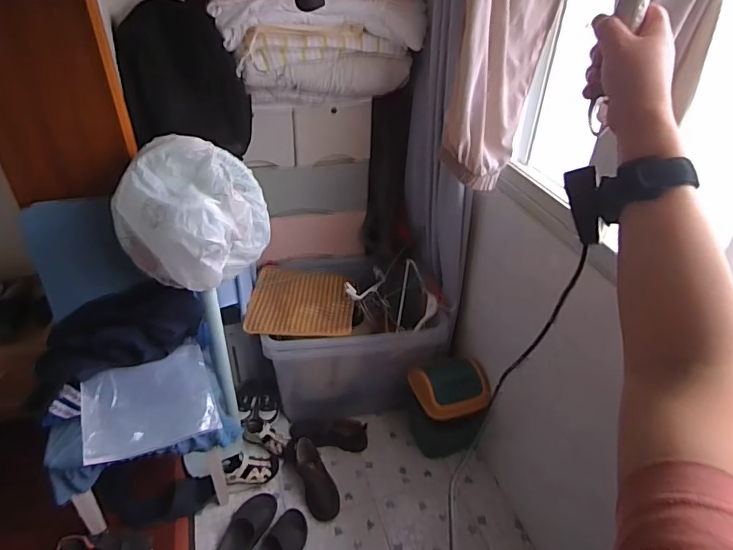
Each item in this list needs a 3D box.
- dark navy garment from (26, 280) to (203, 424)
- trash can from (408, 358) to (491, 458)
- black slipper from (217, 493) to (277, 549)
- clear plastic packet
[{"bbox_3d":[-0.754,0.212,1.394,0.542,0.209,0.191,-34,47,-18],"label":"dark navy garment"},{"bbox_3d":[0.285,0.488,1.791,0.270,0.348,0.307,-8,37,-14],"label":"trash can"},{"bbox_3d":[-0.403,0.840,1.534,0.128,0.065,0.306,12,37,14],"label":"black slipper"},{"bbox_3d":[-0.624,0.363,1.357,0.351,0.044,0.285,-15,62,-31],"label":"clear plastic packet"}]

